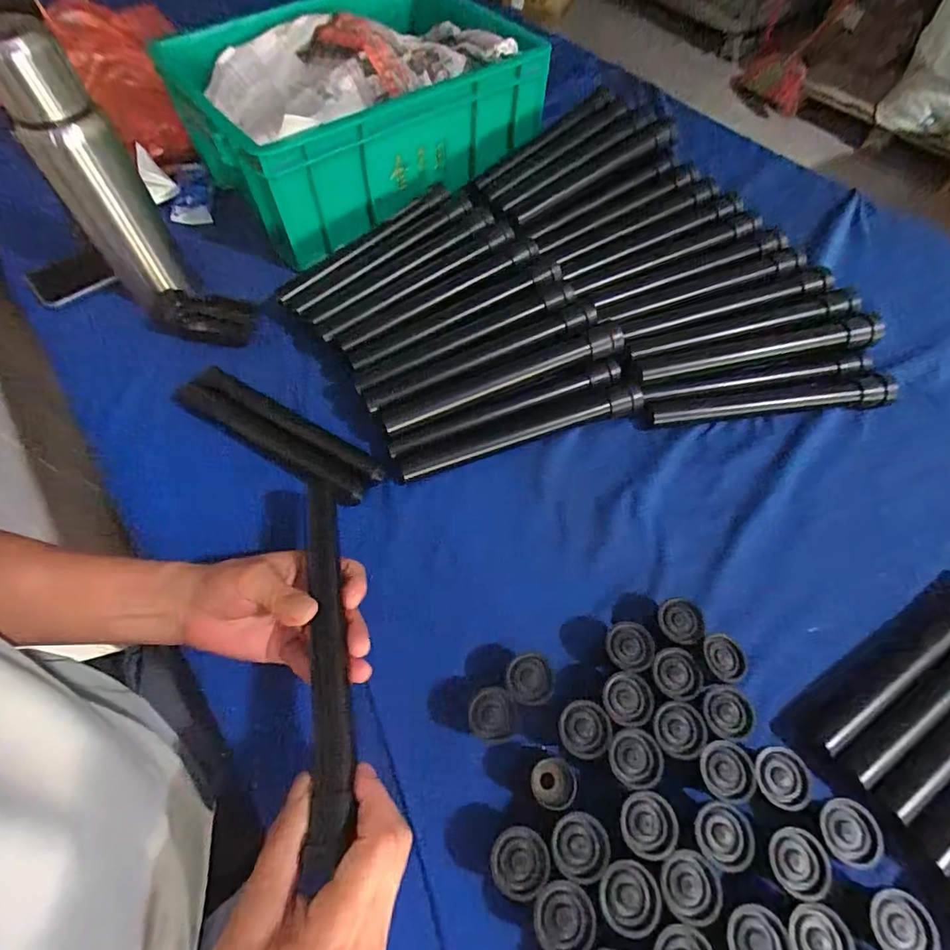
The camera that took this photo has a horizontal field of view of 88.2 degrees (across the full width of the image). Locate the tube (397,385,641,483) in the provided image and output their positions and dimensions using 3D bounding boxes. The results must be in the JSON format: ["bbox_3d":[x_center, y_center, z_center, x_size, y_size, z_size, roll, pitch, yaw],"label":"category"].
[{"bbox_3d":[0.048,-0.040,0.473,0.242,0.022,0.022,-16,62,-9],"label":"tube"}]

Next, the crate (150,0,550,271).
[{"bbox_3d":[-0.136,-0.469,0.634,0.420,0.144,0.323,-29,68,-14],"label":"crate"}]

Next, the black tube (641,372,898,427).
[{"bbox_3d":[0.295,-0.072,0.493,0.239,0.025,0.030,-4,61,-3],"label":"black tube"}]

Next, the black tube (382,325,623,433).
[{"bbox_3d":[0.030,-0.096,0.476,0.246,0.022,0.026,-19,62,-10],"label":"black tube"}]

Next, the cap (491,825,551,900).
[{"bbox_3d":[0.028,0.245,0.311,0.035,0.031,0.035,0,61,0],"label":"cap"}]

